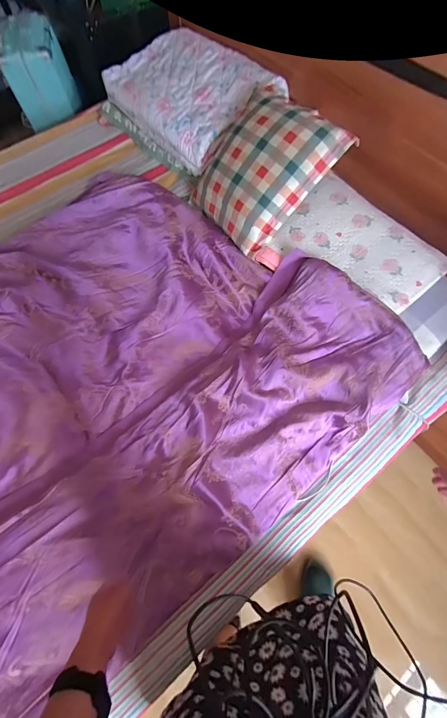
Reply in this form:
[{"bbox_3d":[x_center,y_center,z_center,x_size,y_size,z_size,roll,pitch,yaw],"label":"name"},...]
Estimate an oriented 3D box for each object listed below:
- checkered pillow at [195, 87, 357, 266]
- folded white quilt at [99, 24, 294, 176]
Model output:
[{"bbox_3d":[0.098,-0.588,0.956,0.411,0.105,0.395,-47,71,23],"label":"checkered pillow"},{"bbox_3d":[-0.127,-1.017,1.184,0.622,0.158,0.451,43,76,15],"label":"folded white quilt"}]

